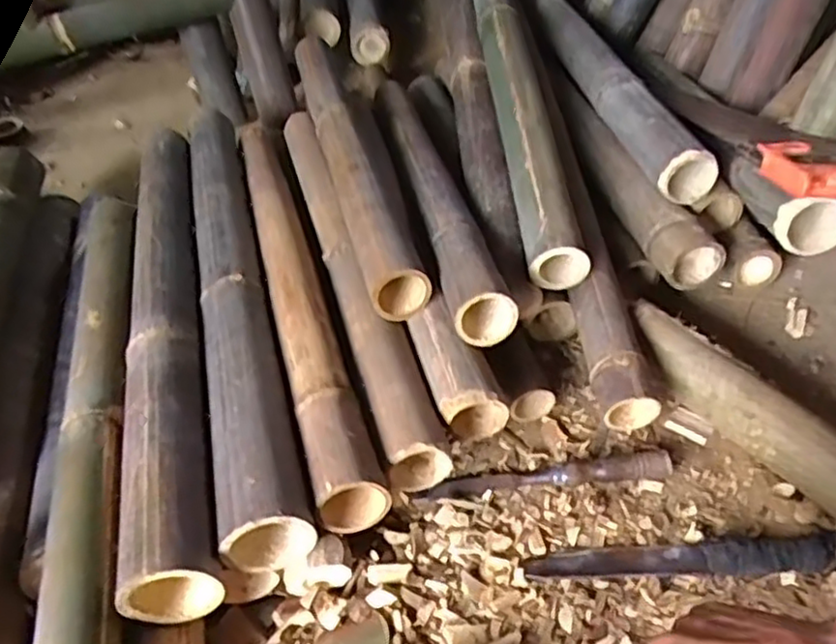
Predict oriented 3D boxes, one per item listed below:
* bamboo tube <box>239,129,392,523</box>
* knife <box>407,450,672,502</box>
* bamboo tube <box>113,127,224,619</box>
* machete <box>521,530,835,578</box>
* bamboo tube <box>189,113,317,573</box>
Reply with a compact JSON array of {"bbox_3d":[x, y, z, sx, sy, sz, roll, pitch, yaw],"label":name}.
[{"bbox_3d":[-0.148,-0.064,0.803,0.059,0.057,0.690,-15,43,-9],"label":"bamboo tube"},{"bbox_3d":[0.116,0.145,0.662,0.241,0.028,0.028,-5,42,3],"label":"knife"},{"bbox_3d":[-0.276,-0.032,0.770,0.072,0.061,0.730,-14,42,-8],"label":"bamboo tube"},{"bbox_3d":[0.231,0.197,0.586,0.276,0.030,0.035,-3,42,5],"label":"machete"},{"bbox_3d":[-0.214,-0.062,0.806,0.072,0.076,0.757,-14,42,-8],"label":"bamboo tube"}]

